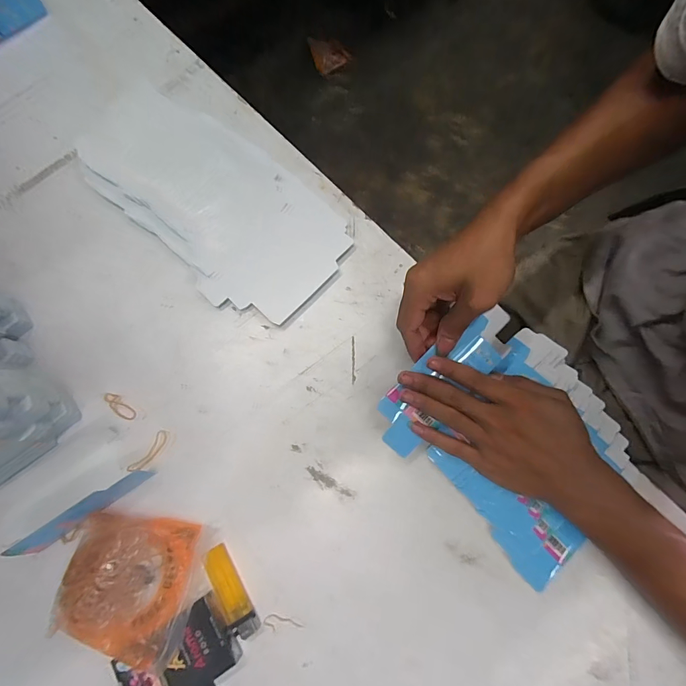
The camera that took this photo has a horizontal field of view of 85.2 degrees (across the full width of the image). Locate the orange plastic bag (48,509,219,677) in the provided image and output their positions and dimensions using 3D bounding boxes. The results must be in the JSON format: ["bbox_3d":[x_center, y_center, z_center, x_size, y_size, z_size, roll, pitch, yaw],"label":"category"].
[{"bbox_3d":[-0.195,0.221,0.345,0.124,0.028,0.109,10,75,4],"label":"orange plastic bag"}]

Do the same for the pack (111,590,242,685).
[{"bbox_3d":[-0.146,0.282,0.332,0.098,0.018,0.060,-36,77,-8],"label":"pack"}]

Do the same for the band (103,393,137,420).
[{"bbox_3d":[-0.243,0.069,0.404,0.044,0.004,0.015,36,78,10],"label":"band"}]

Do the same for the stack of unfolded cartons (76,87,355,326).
[{"bbox_3d":[-0.163,-0.182,0.456,0.364,0.018,0.175,40,79,11],"label":"stack of unfolded cartons"}]

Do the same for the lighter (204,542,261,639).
[{"bbox_3d":[-0.105,0.230,0.345,0.025,0.012,0.079,-32,76,-7],"label":"lighter"}]

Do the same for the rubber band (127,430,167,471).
[{"bbox_3d":[-0.203,0.114,0.390,0.014,0.004,0.049,33,78,10],"label":"rubber band"}]

